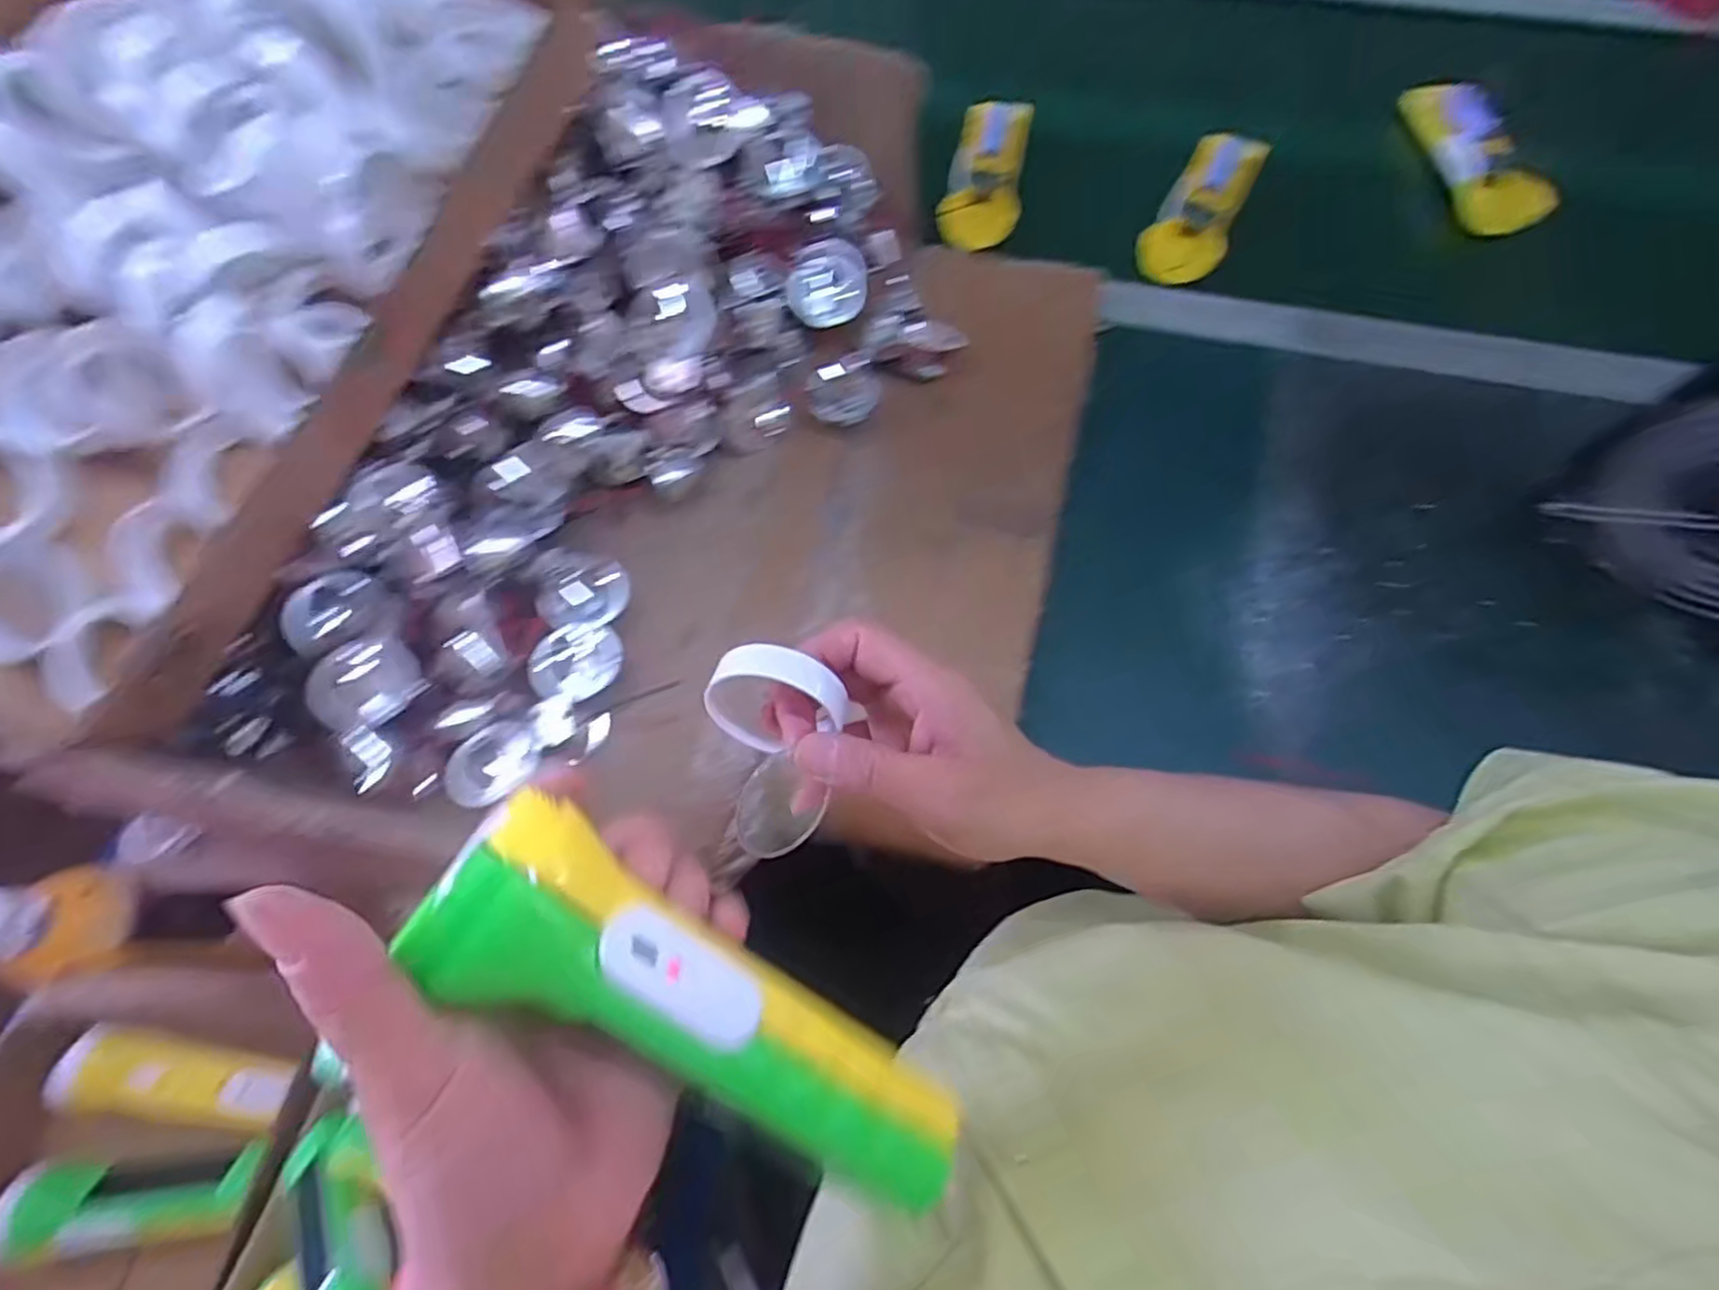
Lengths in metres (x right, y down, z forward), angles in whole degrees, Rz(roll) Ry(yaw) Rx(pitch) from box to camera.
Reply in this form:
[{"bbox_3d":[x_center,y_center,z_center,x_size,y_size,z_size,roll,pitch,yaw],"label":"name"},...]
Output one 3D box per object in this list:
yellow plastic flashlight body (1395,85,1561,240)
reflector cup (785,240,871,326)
[{"bbox_3d":[0.482,-0.389,0.573,0.052,0.041,0.162,0,68,2],"label":"yellow plastic flashlight body"},{"bbox_3d":[-0.021,-0.254,0.516,0.050,0.033,0.059,7,68,4],"label":"reflector cup"}]

